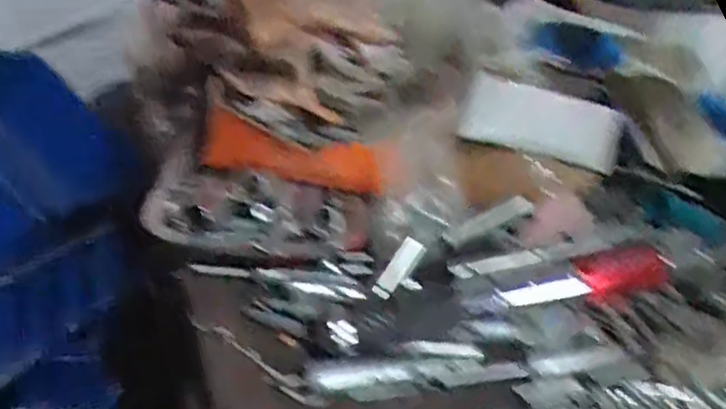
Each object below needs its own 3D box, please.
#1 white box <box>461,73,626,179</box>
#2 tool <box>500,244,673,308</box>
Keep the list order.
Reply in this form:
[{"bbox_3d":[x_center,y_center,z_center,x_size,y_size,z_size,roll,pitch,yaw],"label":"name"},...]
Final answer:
[{"bbox_3d":[0.182,-0.078,0.660,0.175,0.064,0.021,12,10,-18],"label":"white box"},{"bbox_3d":[0.191,0.061,0.560,0.159,0.038,0.020,-10,2,-12],"label":"tool"}]

